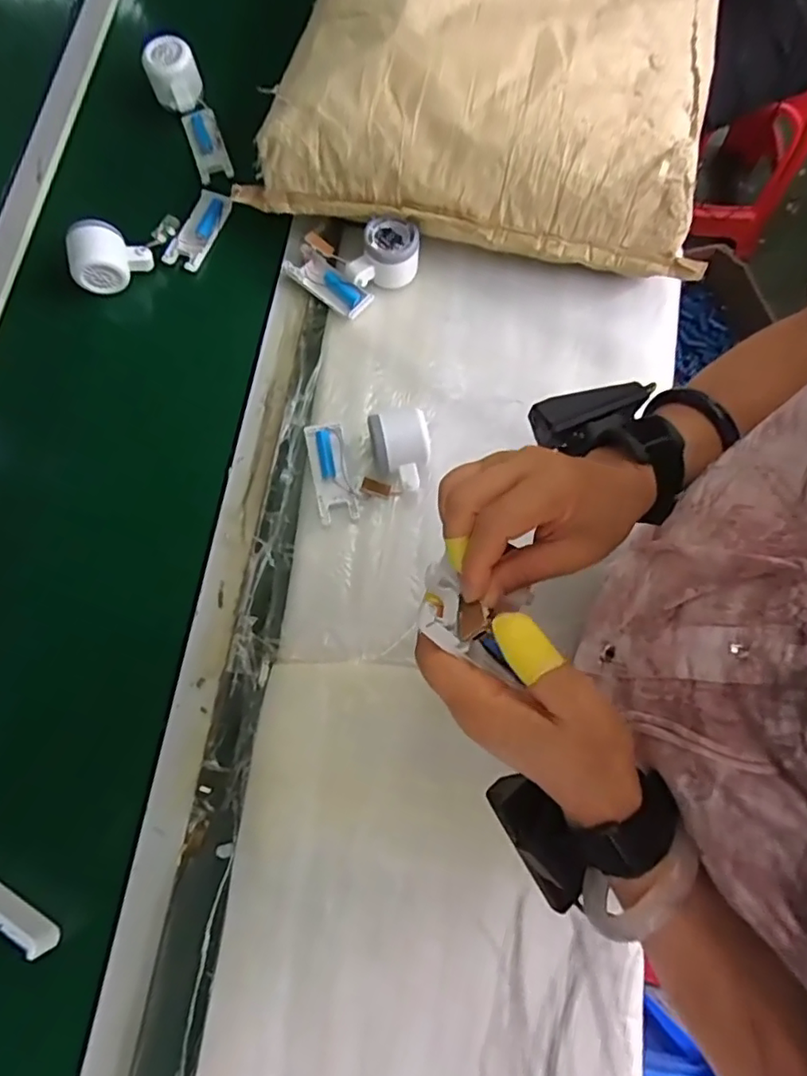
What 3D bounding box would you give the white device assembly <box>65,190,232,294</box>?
[{"bbox_3d":[-0.277,-0.333,0.645,0.186,0.065,0.073,-36,77,-7],"label":"white device assembly"}]

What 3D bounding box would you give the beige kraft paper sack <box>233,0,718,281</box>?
[{"bbox_3d":[0.125,-0.632,0.646,0.461,0.118,0.639,11,76,5],"label":"beige kraft paper sack"}]

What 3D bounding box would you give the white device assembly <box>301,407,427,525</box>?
[{"bbox_3d":[-0.034,-0.077,0.581,0.122,0.043,0.101,-9,75,-1],"label":"white device assembly"}]

